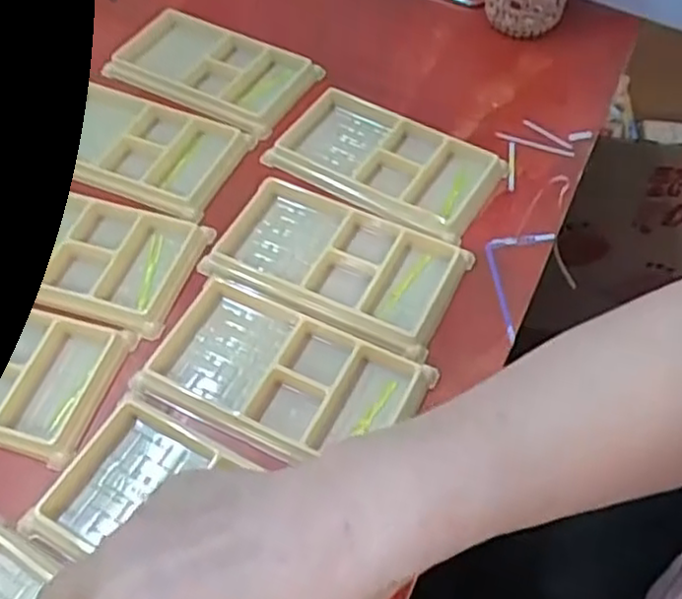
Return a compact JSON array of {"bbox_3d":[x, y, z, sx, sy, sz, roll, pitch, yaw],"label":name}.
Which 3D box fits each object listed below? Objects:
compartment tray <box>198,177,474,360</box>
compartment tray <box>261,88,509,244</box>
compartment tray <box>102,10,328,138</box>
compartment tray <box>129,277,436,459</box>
[{"bbox_3d":[-0.002,-0.022,0.419,0.135,0.015,0.077,21,58,16],"label":"compartment tray"},{"bbox_3d":[0.027,-0.088,0.463,0.133,0.012,0.077,26,59,17],"label":"compartment tray"},{"bbox_3d":[-0.097,-0.167,0.518,0.148,0.012,0.084,27,59,17],"label":"compartment tray"},{"bbox_3d":[-0.031,0.040,0.378,0.139,0.020,0.078,18,57,14],"label":"compartment tray"}]

